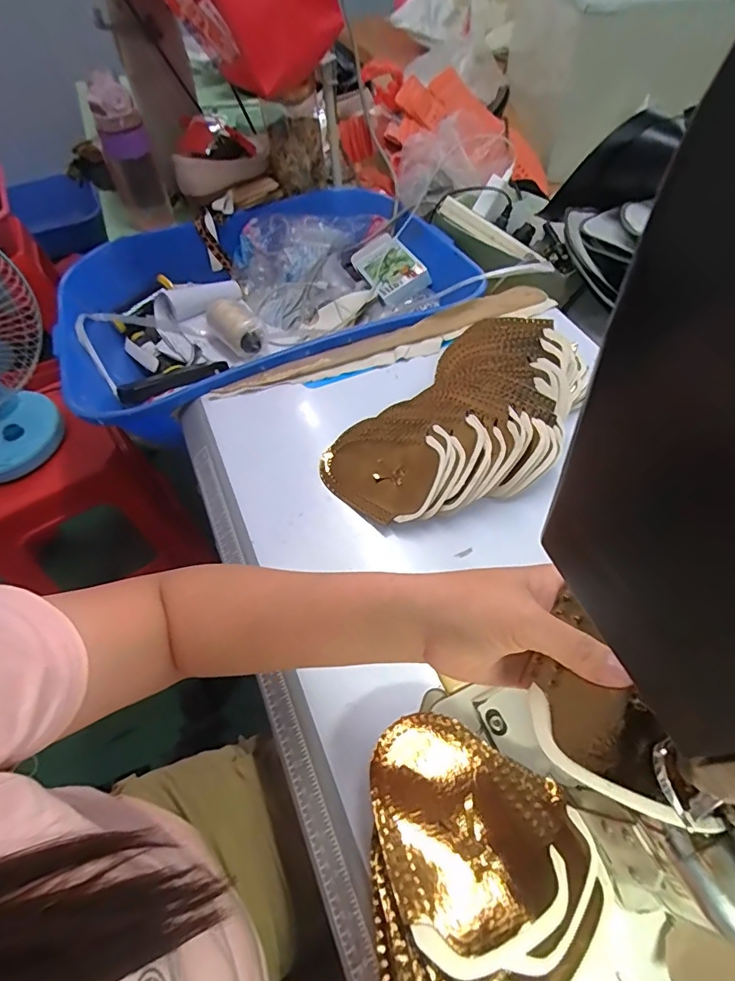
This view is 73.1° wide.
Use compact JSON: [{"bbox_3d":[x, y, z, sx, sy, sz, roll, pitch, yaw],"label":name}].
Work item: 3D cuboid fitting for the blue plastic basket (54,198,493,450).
[{"bbox_3d":[-0.164,-0.299,0.811,0.618,0.144,0.456,-24,57,-13],"label":"blue plastic basket"}]

